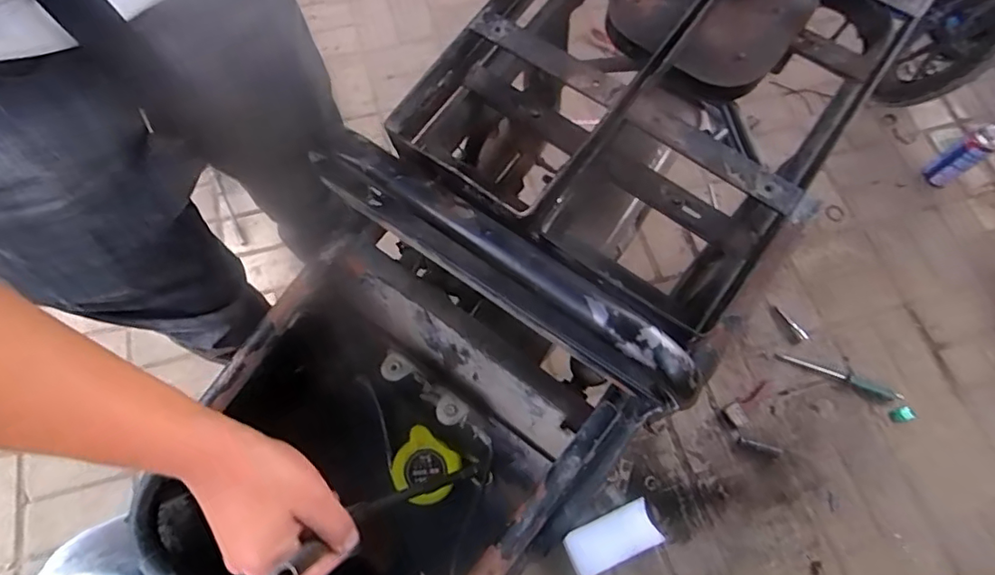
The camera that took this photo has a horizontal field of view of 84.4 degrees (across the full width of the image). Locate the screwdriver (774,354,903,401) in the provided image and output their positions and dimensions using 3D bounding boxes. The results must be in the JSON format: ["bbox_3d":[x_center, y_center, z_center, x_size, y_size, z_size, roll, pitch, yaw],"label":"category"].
[{"bbox_3d":[0.688,0.176,1.112,0.234,0.026,0.024,22,68,9],"label":"screwdriver"}]

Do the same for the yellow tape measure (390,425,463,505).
[{"bbox_3d":[-0.079,0.197,0.597,0.068,0.034,0.065,36,71,13],"label":"yellow tape measure"}]

